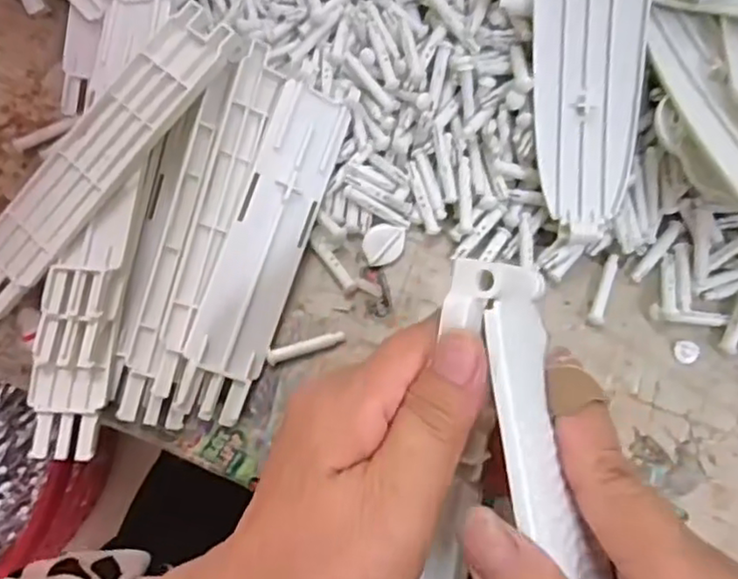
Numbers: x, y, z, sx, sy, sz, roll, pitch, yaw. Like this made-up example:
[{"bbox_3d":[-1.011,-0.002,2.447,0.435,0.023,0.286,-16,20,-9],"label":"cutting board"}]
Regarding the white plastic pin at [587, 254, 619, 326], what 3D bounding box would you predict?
[{"bbox_3d":[0.119,0.000,0.327,0.007,0.005,0.039,21,71,8],"label":"white plastic pin"}]

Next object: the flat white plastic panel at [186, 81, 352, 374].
[{"bbox_3d":[-0.047,-0.030,0.324,0.038,0.004,0.147,23,79,-25],"label":"flat white plastic panel"}]

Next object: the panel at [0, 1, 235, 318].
[{"bbox_3d":[-0.137,-0.065,0.324,0.041,0.006,0.178,40,90,16],"label":"panel"}]

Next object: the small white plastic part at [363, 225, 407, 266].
[{"bbox_3d":[0.007,-0.023,0.341,0.021,0.004,0.023,0,69,1],"label":"small white plastic part"}]

